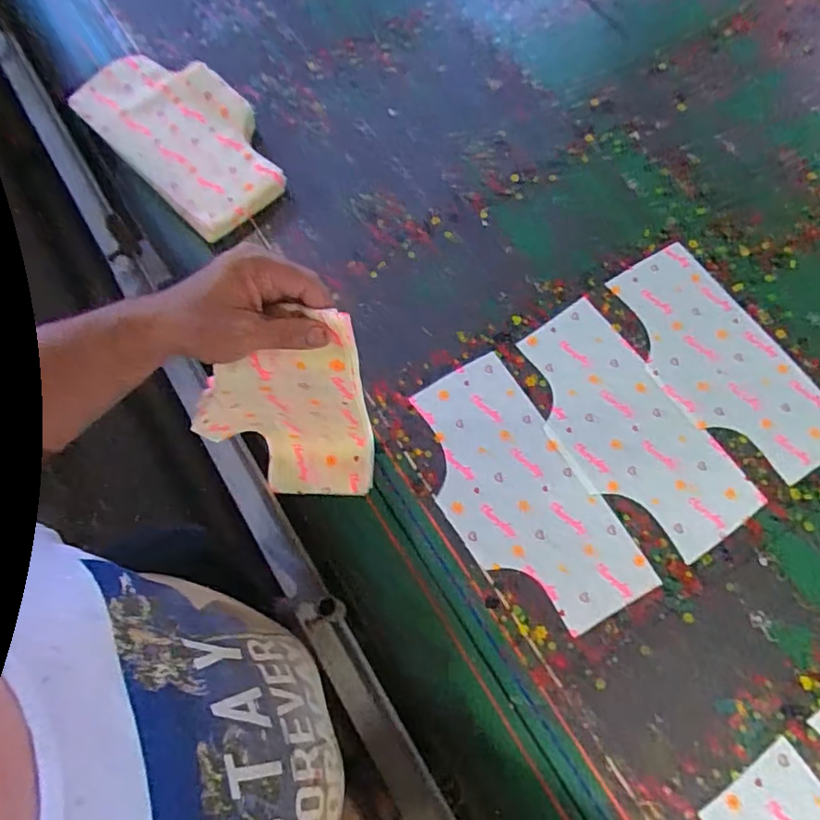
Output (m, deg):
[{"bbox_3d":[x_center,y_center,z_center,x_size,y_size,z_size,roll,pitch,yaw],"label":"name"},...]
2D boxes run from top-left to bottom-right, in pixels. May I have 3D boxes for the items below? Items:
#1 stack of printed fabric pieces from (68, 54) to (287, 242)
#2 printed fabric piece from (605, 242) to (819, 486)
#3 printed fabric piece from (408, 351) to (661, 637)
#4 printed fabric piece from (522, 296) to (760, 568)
[{"bbox_3d":[-0.310,-0.381,0.801,0.333,0.042,0.175,43,76,15],"label":"stack of printed fabric pieces"},{"bbox_3d":[0.370,-0.059,0.687,0.147,0.009,0.309,-32,72,-10],"label":"printed fabric piece"},{"bbox_3d":[0.116,0.091,0.634,0.148,0.006,0.308,-30,72,-9],"label":"printed fabric piece"},{"bbox_3d":[0.246,0.020,0.663,0.148,0.009,0.305,-33,72,-10],"label":"printed fabric piece"}]

